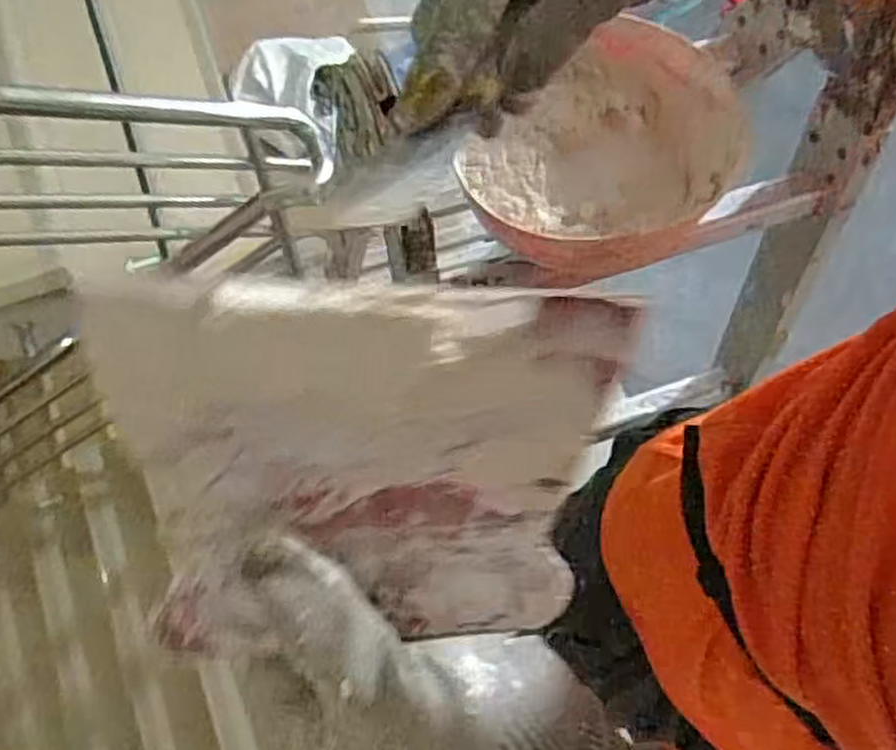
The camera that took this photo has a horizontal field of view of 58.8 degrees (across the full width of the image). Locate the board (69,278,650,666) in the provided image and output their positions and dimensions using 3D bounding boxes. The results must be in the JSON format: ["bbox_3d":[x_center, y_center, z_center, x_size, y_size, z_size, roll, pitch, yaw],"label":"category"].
[{"bbox_3d":[-0.021,0.029,0.247,0.160,0.016,0.115,1,103,-19],"label":"board"}]

